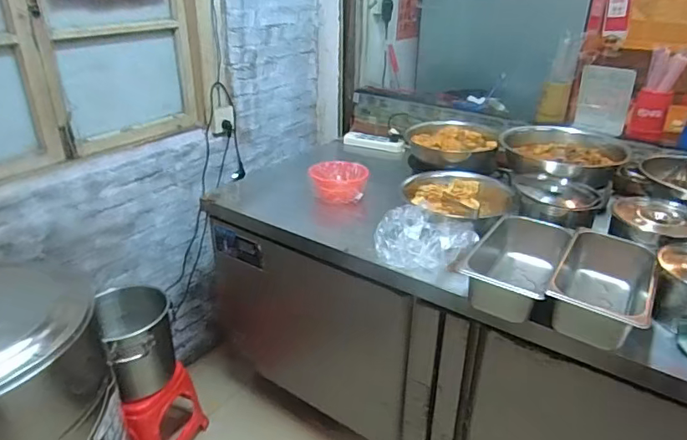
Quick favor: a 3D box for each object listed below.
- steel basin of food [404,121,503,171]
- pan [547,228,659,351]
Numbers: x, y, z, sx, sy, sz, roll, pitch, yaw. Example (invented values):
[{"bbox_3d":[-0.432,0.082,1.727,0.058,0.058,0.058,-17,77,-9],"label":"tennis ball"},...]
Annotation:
[{"bbox_3d":[0.366,-0.242,1.635,0.308,0.088,0.338,3,27,4],"label":"steel basin of food"},{"bbox_3d":[0.535,0.147,1.031,0.172,0.111,0.333,17,32,29],"label":"pan"}]

